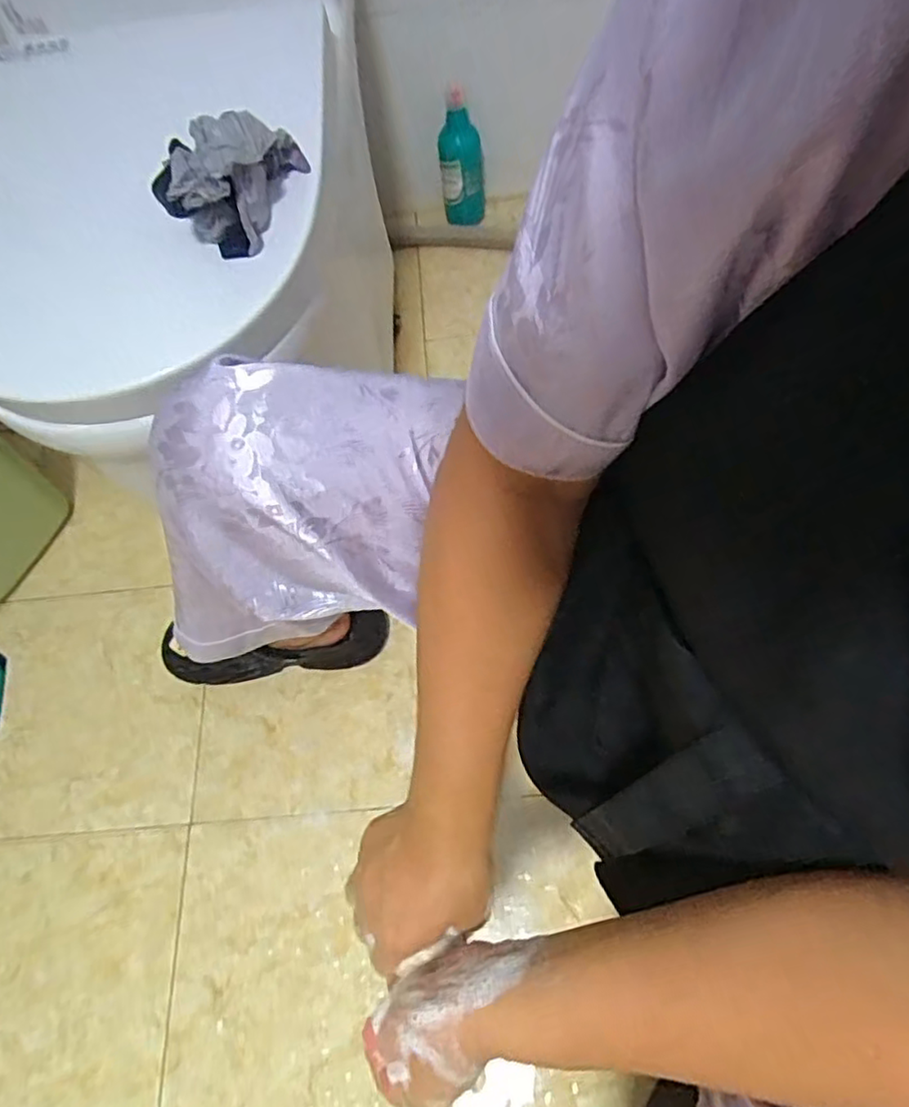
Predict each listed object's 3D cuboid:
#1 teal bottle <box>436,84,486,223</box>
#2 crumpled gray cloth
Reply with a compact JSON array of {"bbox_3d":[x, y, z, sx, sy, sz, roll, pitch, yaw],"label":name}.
[{"bbox_3d":[0.013,-0.639,1.048,0.069,0.211,0.071,-2,63,6],"label":"teal bottle"},{"bbox_3d":[-0.172,-0.289,0.478,0.065,0.072,0.126,11,65,12],"label":"crumpled gray cloth"}]

